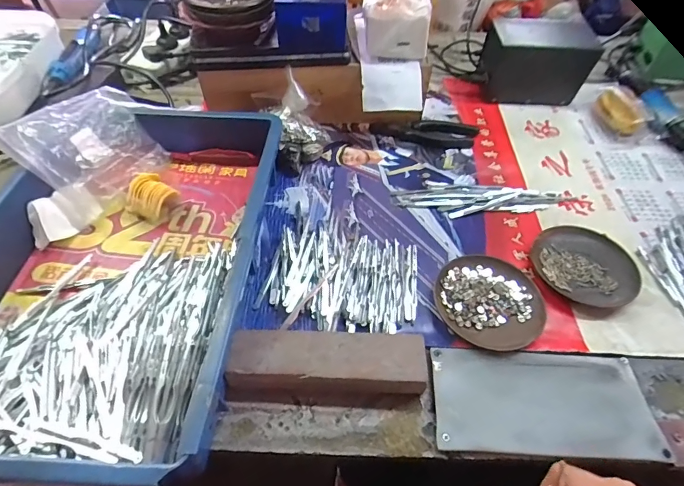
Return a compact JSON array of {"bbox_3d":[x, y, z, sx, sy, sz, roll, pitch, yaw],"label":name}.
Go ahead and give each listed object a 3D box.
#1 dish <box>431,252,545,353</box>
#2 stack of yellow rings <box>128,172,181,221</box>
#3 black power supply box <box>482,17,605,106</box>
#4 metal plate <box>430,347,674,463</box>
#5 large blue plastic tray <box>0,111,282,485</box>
[{"bbox_3d":[0.160,0.059,0.440,0.111,0.013,0.112,1,52,-1],"label":"dish"},{"bbox_3d":[-0.233,-0.056,0.504,0.055,0.045,0.049,23,55,16],"label":"stack of yellow rings"},{"bbox_3d":[0.324,-0.304,0.688,0.164,0.111,0.085,0,52,-2],"label":"black power supply box"},{"bbox_3d":[0.186,0.145,0.379,0.195,0.009,0.092,3,52,1],"label":"metal plate"},{"bbox_3d":[-0.233,0.002,0.437,0.275,0.077,0.441,3,52,0],"label":"large blue plastic tray"}]

